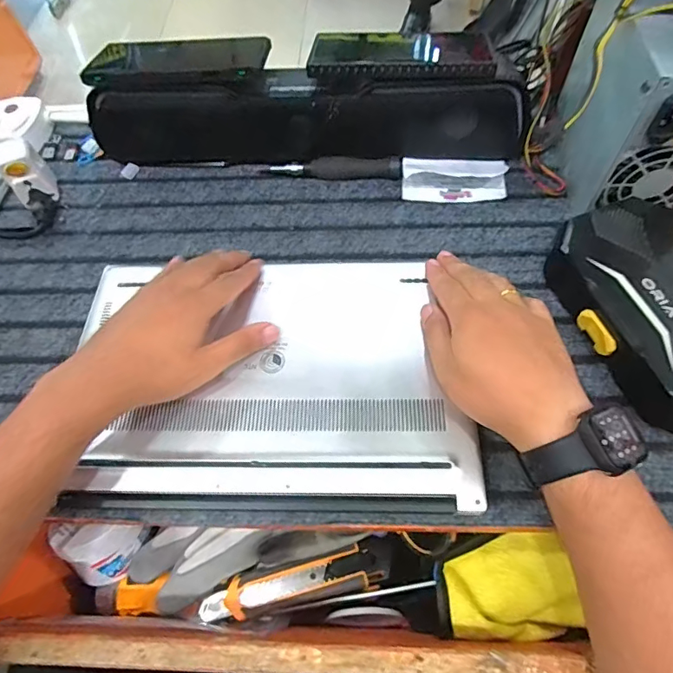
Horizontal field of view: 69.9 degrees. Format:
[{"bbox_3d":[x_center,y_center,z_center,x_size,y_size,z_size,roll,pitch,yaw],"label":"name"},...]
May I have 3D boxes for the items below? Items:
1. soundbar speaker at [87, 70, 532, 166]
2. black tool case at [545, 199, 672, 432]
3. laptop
[{"bbox_3d":[-0.032,-0.211,0.474,0.419,0.092,0.050,5,61,6],"label":"soundbar speaker"},{"bbox_3d":[0.250,-0.021,0.374,0.118,0.050,0.186,-12,61,-3],"label":"black tool case"},{"bbox_3d":[-0.054,0.025,0.383,0.303,0.013,0.200,-1,61,3],"label":"laptop"}]

